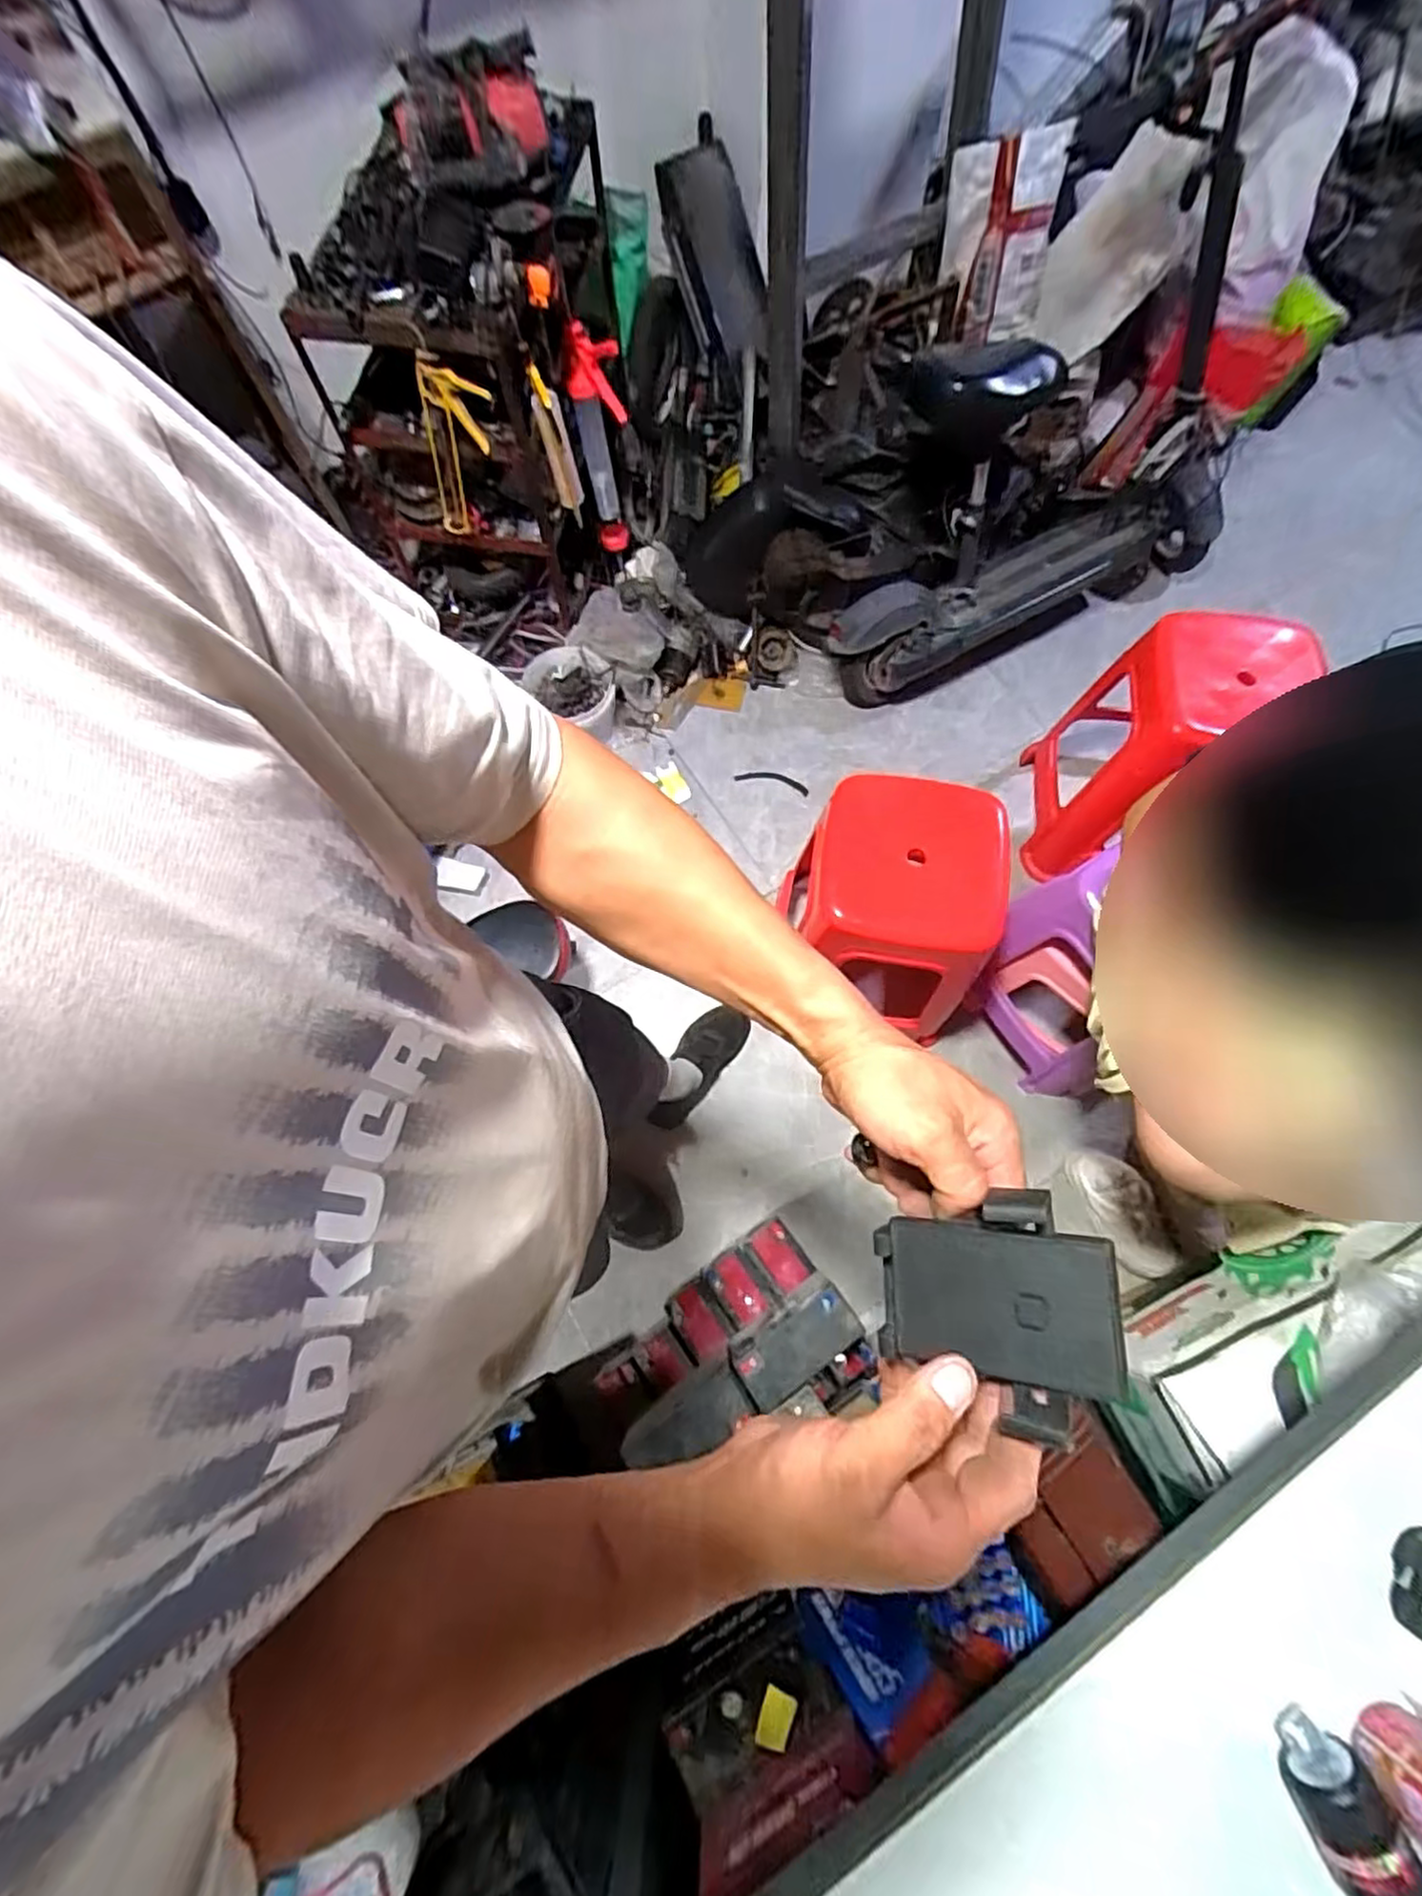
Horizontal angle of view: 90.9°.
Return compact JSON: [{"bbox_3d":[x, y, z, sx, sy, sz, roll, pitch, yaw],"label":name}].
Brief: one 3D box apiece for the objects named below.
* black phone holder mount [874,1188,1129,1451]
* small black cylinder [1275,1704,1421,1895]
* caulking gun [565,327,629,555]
[{"bbox_3d":[0.128,0.162,0.320,0.101,0.026,0.093,-8,71,33],"label":"black phone holder mount"},{"bbox_3d":[0.460,0.632,0.486,0.060,0.047,0.154,-27,73,-8],"label":"small black cylinder"},{"bbox_3d":[-0.227,-1.056,1.520,0.108,0.458,0.116,-8,71,-2],"label":"caulking gun"}]

